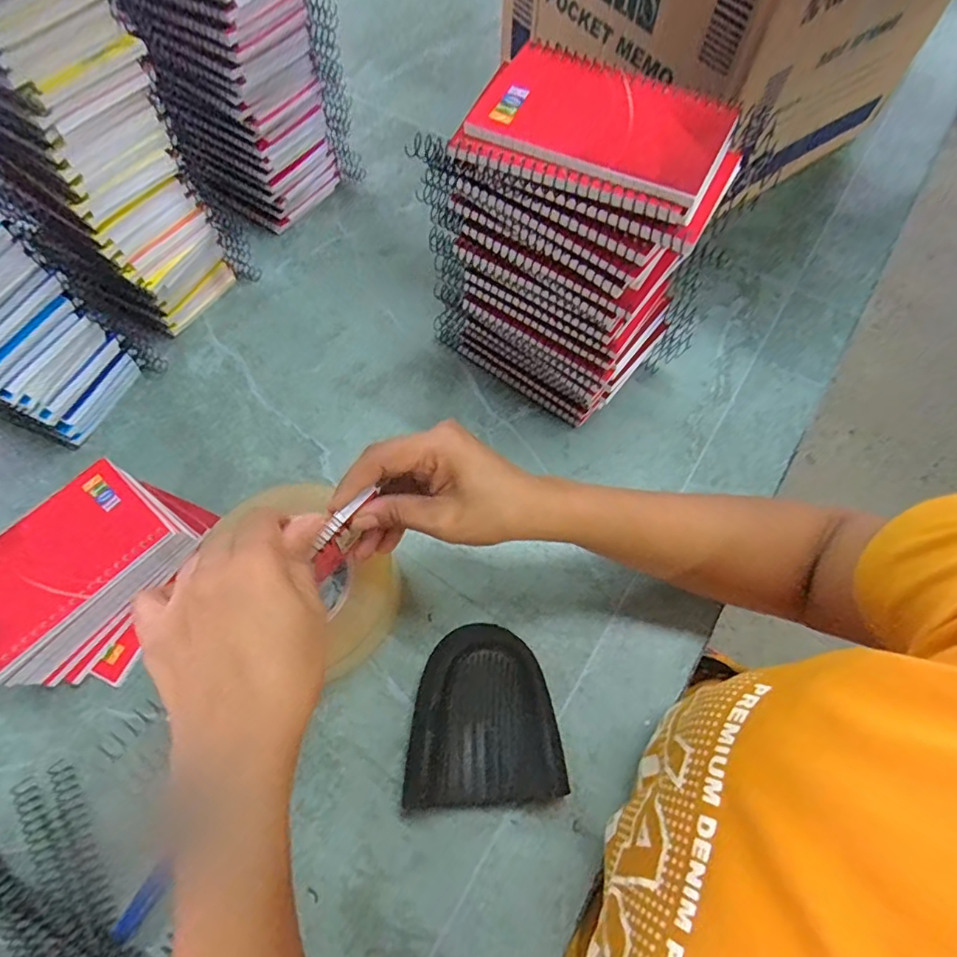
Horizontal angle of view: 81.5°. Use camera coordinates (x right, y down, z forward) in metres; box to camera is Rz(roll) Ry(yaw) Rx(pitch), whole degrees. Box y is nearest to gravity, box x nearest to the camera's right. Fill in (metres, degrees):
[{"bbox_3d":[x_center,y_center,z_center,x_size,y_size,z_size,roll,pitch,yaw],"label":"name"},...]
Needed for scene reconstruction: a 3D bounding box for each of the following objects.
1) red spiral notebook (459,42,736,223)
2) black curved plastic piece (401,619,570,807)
[{"bbox_3d":[0.067,-0.194,0.301,0.133,0.009,0.085,33,69,13],"label":"red spiral notebook"},{"bbox_3d":[0.007,0.155,0.366,0.096,0.029,0.107,1,65,2],"label":"black curved plastic piece"}]

